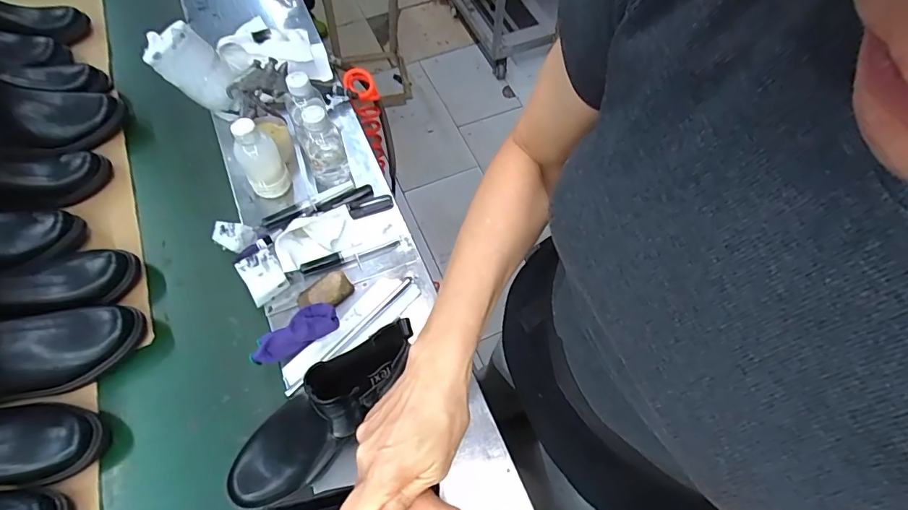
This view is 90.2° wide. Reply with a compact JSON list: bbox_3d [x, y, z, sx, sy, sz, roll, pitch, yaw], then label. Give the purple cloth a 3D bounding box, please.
[{"bbox_3d":[-0.202,0.103,0.581,0.110,0.043,0.038,-32,67,-16],"label":"purple cloth"}]

